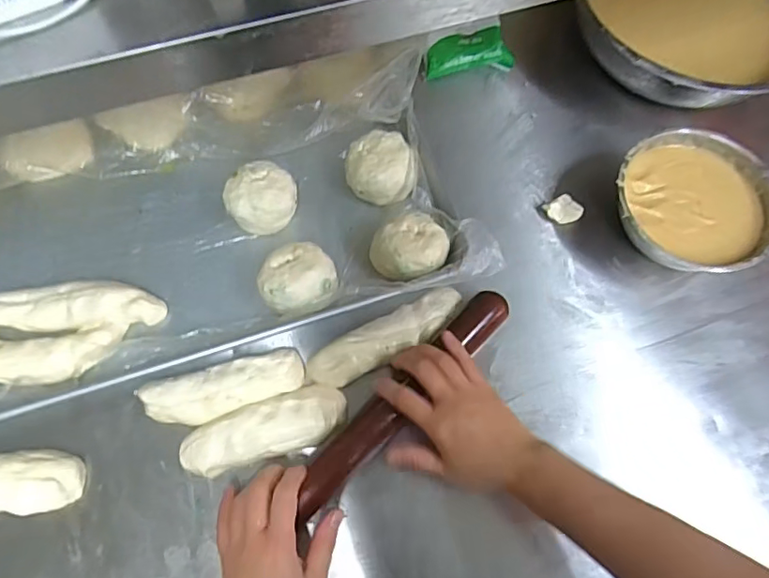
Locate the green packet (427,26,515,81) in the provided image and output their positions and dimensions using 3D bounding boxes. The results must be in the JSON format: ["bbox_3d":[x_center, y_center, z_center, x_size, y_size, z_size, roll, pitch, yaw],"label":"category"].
[{"bbox_3d":[0.110,-0.302,0.688,0.109,0.025,0.050,-10,102,-5],"label":"green packet"}]

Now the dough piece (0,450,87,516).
[{"bbox_3d":[-0.359,0.174,0.484,0.159,0.028,0.054,0,68,-3],"label":"dough piece"}]

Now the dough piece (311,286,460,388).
[{"bbox_3d":[0.004,0.050,0.547,0.171,0.025,0.044,-26,71,-13],"label":"dough piece"}]

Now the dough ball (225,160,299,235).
[{"bbox_3d":[-0.133,-0.099,0.584,0.066,0.046,0.070,1,68,-3],"label":"dough ball"}]

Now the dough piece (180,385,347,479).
[{"bbox_3d":[-0.113,0.136,0.512,0.154,0.032,0.053,-18,70,-10],"label":"dough piece"}]

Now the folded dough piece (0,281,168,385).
[{"bbox_3d":[-0.331,0.042,0.540,0.207,0.035,0.104,-12,69,-8],"label":"folded dough piece"}]

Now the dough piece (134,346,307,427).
[{"bbox_3d":[-0.154,0.098,0.522,0.149,0.031,0.049,-15,69,-9],"label":"dough piece"}]

